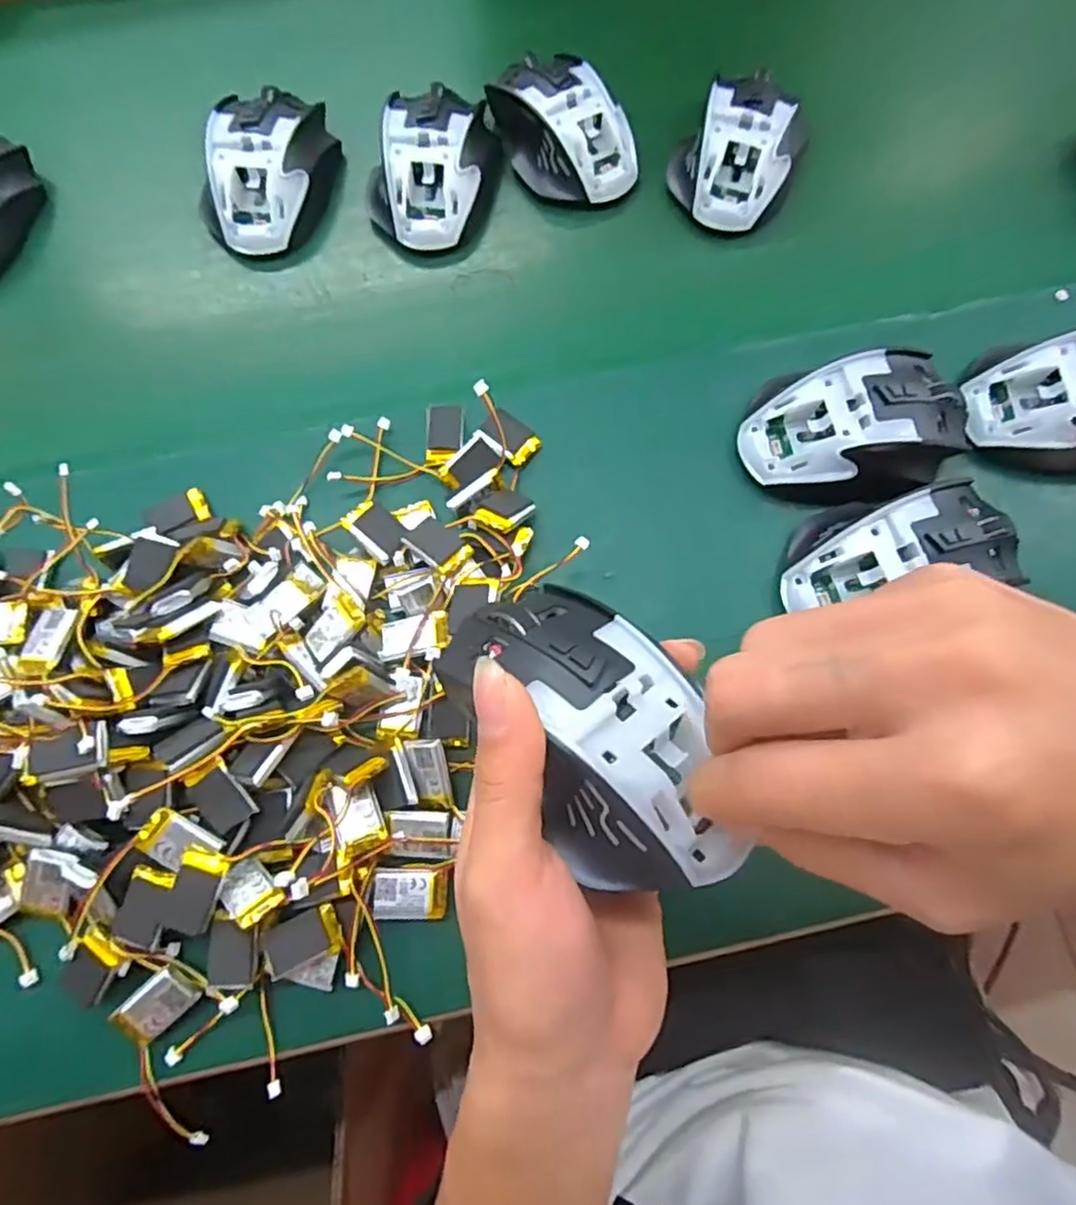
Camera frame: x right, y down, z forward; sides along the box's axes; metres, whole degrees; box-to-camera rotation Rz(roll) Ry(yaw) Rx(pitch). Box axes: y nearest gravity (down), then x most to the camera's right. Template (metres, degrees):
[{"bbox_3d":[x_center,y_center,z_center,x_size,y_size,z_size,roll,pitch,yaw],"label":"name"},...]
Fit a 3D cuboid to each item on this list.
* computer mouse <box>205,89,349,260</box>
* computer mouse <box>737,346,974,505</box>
[{"bbox_3d":[-0.164,-0.271,0.410,0.067,0.040,0.111,4,69,3],"label":"computer mouse"},{"bbox_3d":[0.168,-0.091,0.345,0.117,0.040,0.072,-13,69,-4],"label":"computer mouse"}]

